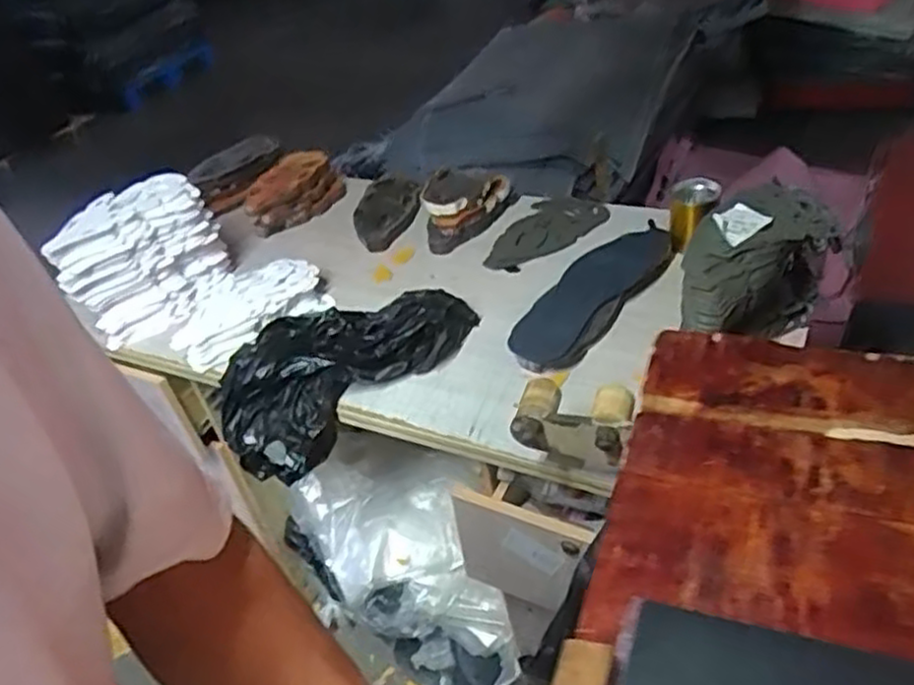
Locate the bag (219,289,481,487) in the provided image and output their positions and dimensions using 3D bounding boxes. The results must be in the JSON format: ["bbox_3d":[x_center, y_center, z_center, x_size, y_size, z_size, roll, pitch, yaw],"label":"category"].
[{"bbox_3d":[-0.168,0.030,1.020,0.381,0.152,0.188,-30,40,7],"label":"bag"}]

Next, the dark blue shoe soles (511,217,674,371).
[{"bbox_3d":[0.193,-0.072,1.055,0.121,0.035,0.353,24,49,32],"label":"dark blue shoe soles"}]

